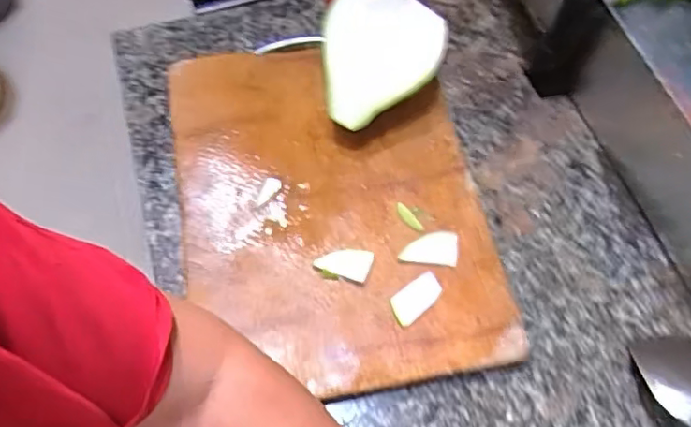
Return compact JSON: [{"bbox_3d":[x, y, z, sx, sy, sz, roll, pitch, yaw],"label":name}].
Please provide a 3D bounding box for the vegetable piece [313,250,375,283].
[{"bbox_3d":[-0.001,0.046,0.551,0.051,0.005,0.030,16,64,7],"label":"vegetable piece"}]

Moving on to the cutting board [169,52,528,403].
[{"bbox_3d":[-0.017,-0.014,0.589,0.292,0.031,0.384,-10,64,-5],"label":"cutting board"}]

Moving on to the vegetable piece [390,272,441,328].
[{"bbox_3d":[0.066,0.079,0.536,0.054,0.004,0.028,-35,69,-16],"label":"vegetable piece"}]

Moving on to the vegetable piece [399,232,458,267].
[{"bbox_3d":[0.081,0.034,0.557,0.053,0.004,0.033,4,64,1],"label":"vegetable piece"}]

